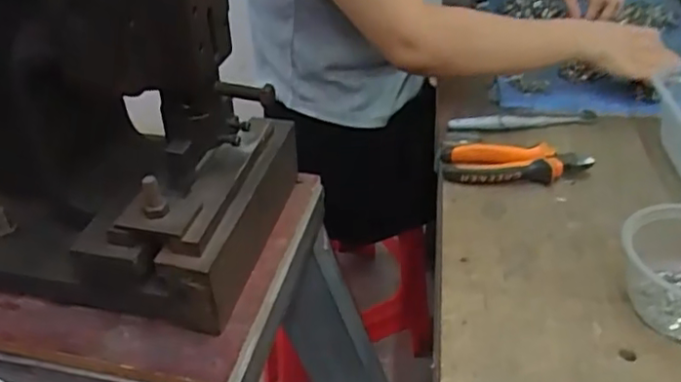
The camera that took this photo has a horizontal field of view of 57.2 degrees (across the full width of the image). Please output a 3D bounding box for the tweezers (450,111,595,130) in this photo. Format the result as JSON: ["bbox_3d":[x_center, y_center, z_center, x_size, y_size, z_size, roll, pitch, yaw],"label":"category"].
[{"bbox_3d":[0.212,-0.084,0.722,0.179,0.017,0.023,-5,36,-4],"label":"tweezers"}]

